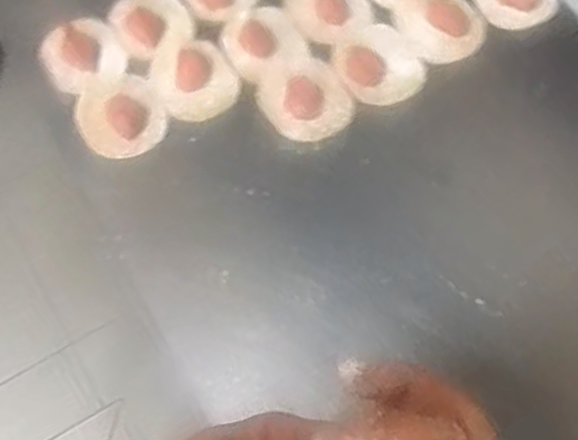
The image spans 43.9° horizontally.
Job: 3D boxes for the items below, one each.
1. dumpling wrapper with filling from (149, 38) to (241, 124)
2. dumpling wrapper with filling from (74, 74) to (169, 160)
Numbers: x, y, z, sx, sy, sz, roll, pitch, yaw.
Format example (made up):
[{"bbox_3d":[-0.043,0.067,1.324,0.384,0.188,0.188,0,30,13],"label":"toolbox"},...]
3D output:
[{"bbox_3d":[-0.086,-0.130,0.651,0.071,0.009,0.079,-29,70,-10],"label":"dumpling wrapper with filling"},{"bbox_3d":[-0.149,-0.092,0.638,0.073,0.014,0.070,-1,68,2],"label":"dumpling wrapper with filling"}]

